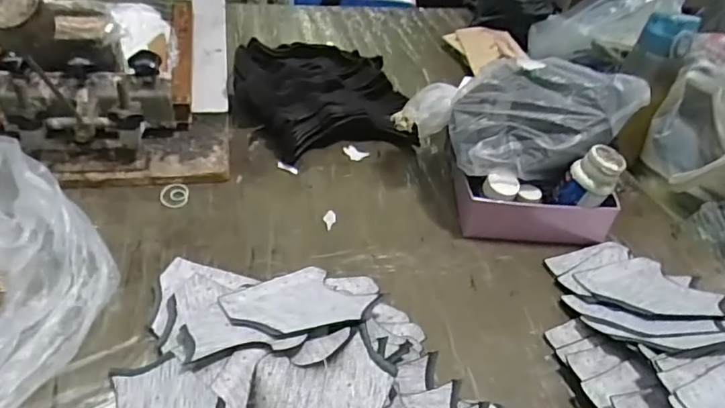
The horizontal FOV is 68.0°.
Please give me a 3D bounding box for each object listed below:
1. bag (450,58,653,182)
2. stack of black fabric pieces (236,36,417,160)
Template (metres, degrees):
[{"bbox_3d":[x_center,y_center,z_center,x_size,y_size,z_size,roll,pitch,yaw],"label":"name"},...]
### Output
[{"bbox_3d":[0.211,-0.102,0.615,0.215,0.092,0.120,-5,42,-17],"label":"bag"},{"bbox_3d":[-0.057,-0.156,0.781,0.239,0.084,0.250,4,40,-7],"label":"stack of black fabric pieces"}]

